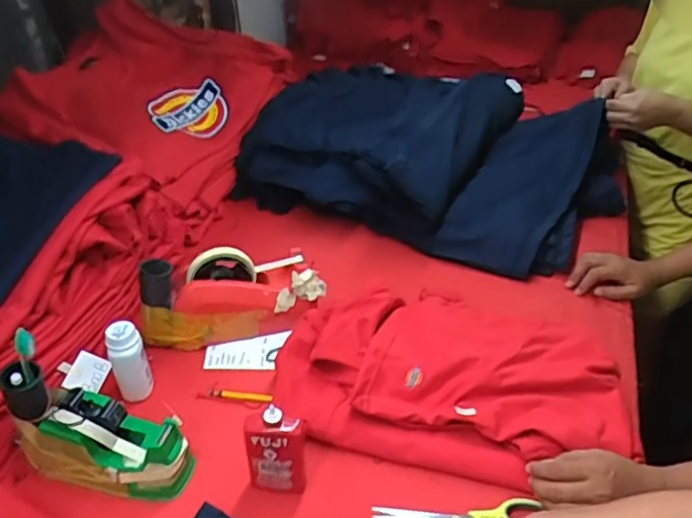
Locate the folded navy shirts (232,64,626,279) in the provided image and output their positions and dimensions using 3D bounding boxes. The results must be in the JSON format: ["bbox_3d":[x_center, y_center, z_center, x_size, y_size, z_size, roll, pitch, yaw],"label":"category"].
[{"bbox_3d":[0.142,-0.184,1.070,0.635,0.183,0.356,11,37,21],"label":"folded navy shirts"}]

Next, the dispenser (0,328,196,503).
[{"bbox_3d":[-0.258,0.162,0.610,0.178,0.150,0.067,5,36,13],"label":"dispenser"}]

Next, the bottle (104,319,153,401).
[{"bbox_3d":[-0.255,0.123,0.704,0.039,0.101,0.032,-22,38,-24],"label":"bottle"}]

